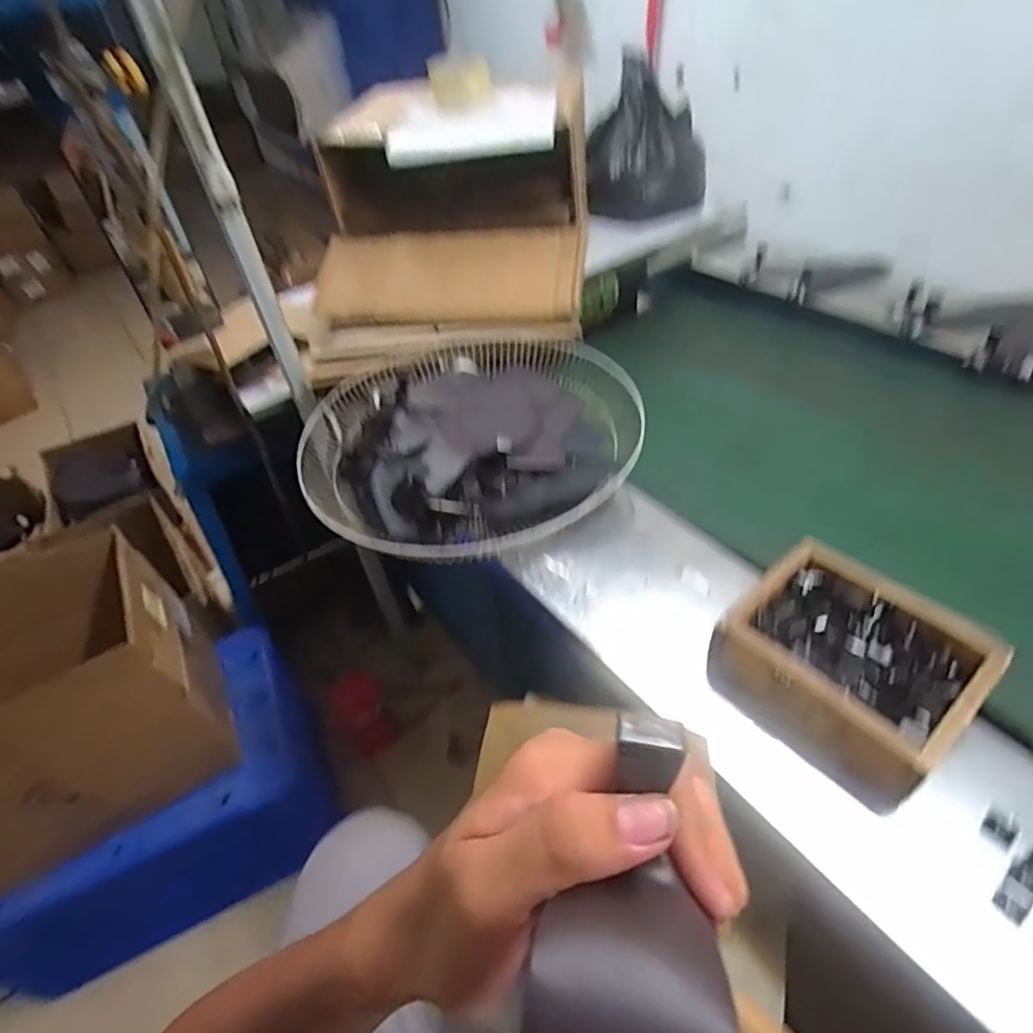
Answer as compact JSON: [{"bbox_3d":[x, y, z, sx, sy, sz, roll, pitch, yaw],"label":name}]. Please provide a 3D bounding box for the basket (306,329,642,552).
[{"bbox_3d":[-0.056,-0.108,0.785,0.419,0.118,0.430,-4,43,4],"label":"basket"}]

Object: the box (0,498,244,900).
[{"bbox_3d":[-0.795,0.306,0.973,0.490,0.384,0.377,-22,46,-16],"label":"box"}]

